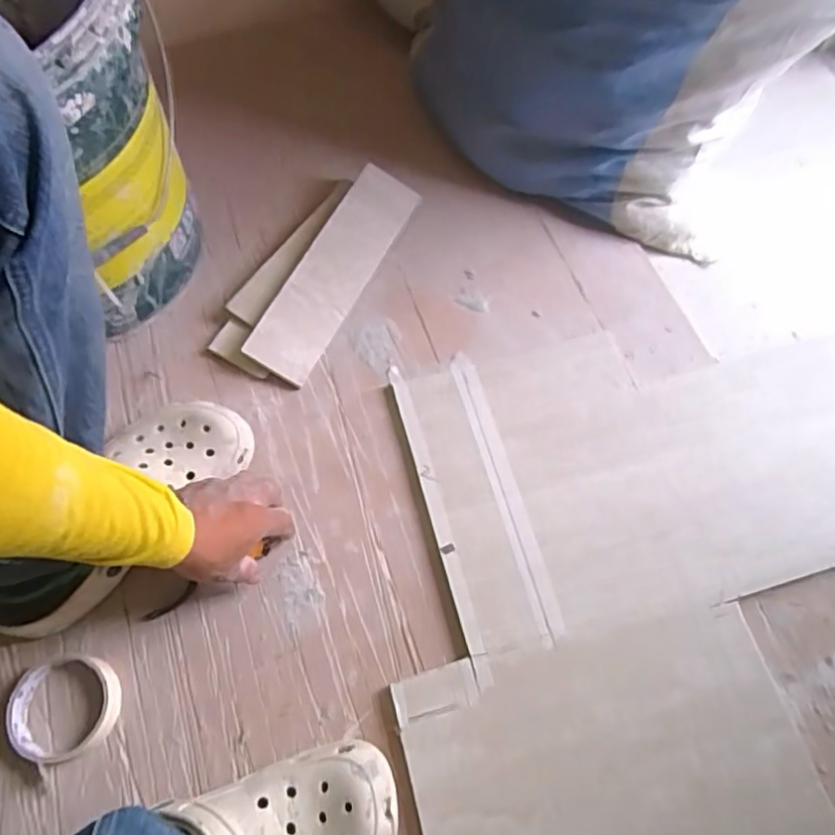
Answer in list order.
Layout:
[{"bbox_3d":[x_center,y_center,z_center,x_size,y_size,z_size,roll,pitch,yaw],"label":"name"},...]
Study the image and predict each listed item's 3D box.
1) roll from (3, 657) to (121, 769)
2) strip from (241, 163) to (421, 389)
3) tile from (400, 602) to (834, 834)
[{"bbox_3d":[-0.299,0.248,0.546,0.091,0.024,0.081,-9,66,-3],"label":"roll"},{"bbox_3d":[-0.091,-0.166,0.721,0.074,0.010,0.279,32,68,-9],"label":"strip"},{"bbox_3d":[0.174,0.332,0.506,0.320,0.011,0.305,-13,65,-6],"label":"tile"}]

